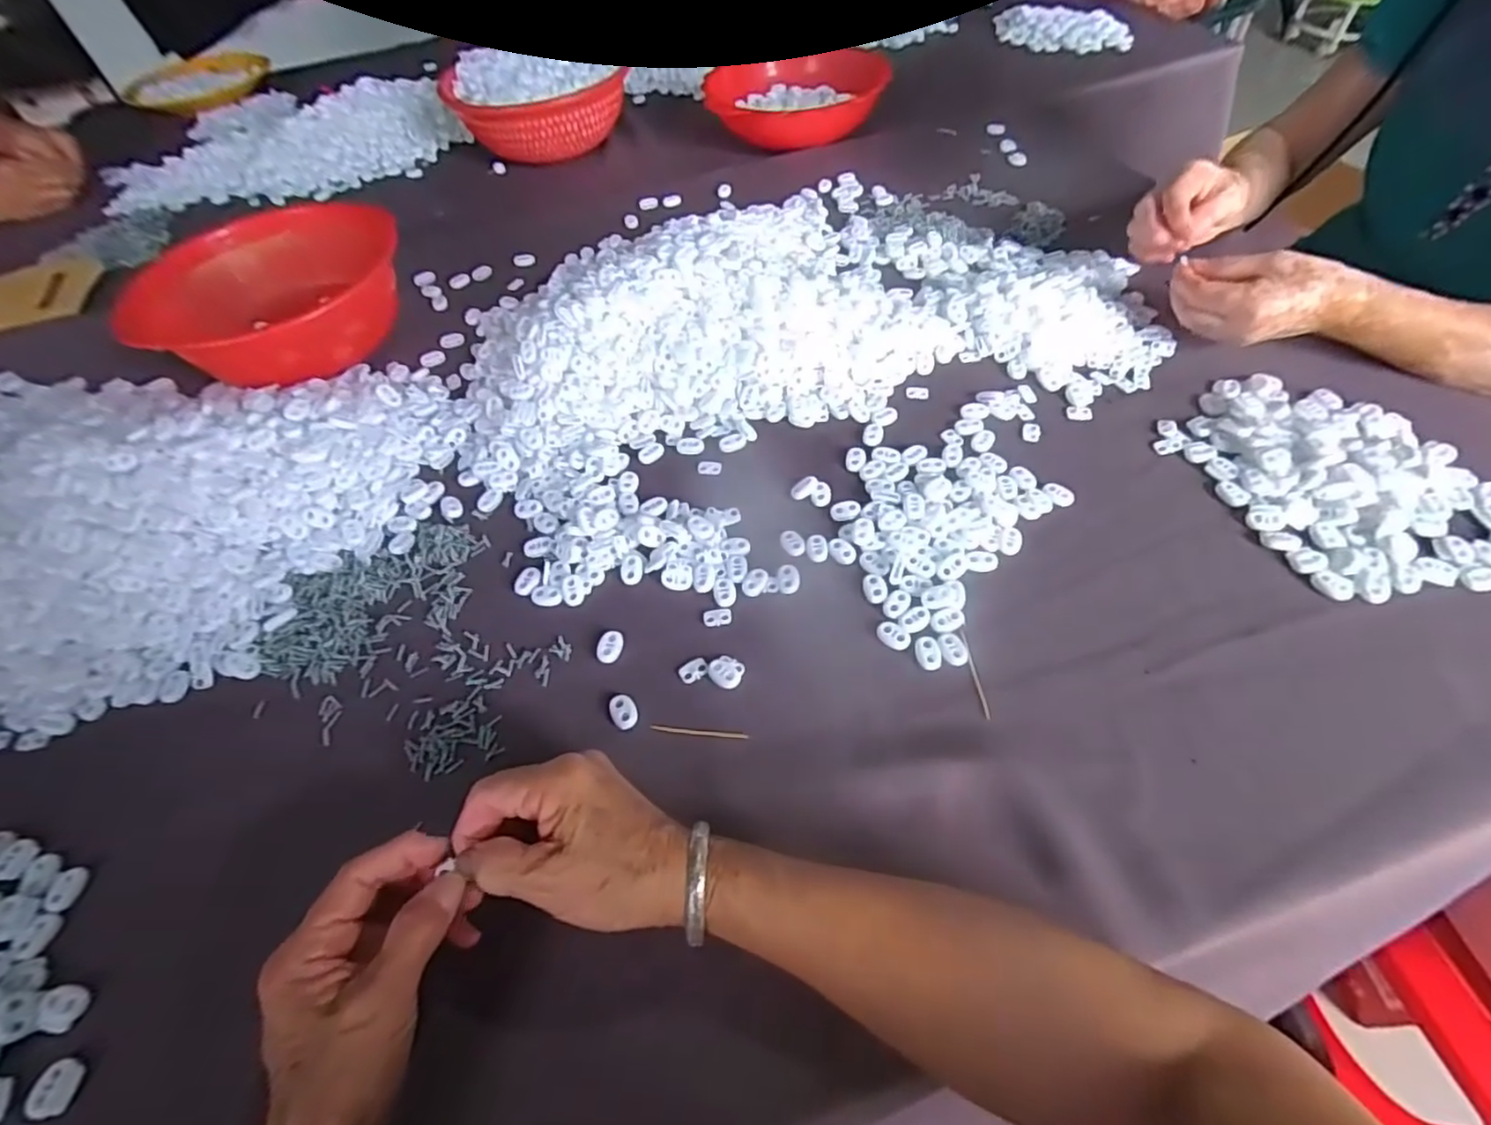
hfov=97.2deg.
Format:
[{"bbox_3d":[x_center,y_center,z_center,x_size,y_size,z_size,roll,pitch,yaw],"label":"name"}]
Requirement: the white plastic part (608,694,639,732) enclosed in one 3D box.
[{"bbox_3d":[-0.076,0.093,0.410,0.015,0.006,0.023,-25,55,-12],"label":"white plastic part"}]

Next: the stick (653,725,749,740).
[{"bbox_3d":[-0.028,0.104,0.403,0.060,0.004,0.005,3,54,8],"label":"stick"}]

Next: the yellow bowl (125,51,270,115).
[{"bbox_3d":[-1.014,-0.897,1.222,0.238,0.038,0.242,-32,57,-17],"label":"yellow bowl"}]

